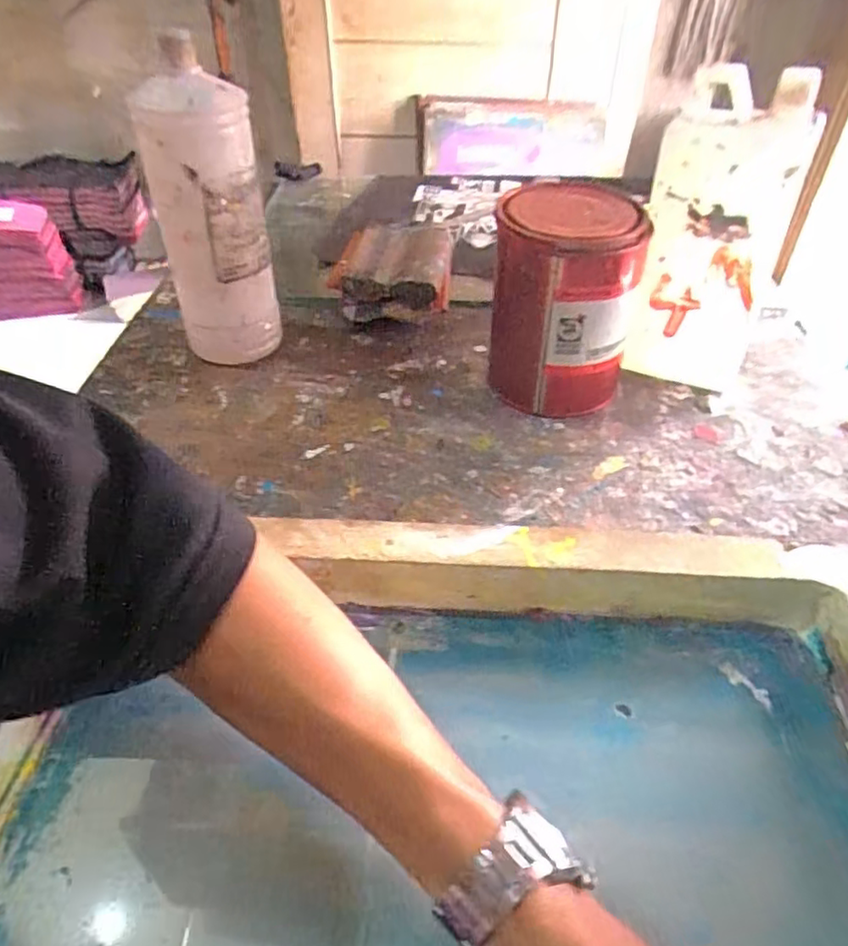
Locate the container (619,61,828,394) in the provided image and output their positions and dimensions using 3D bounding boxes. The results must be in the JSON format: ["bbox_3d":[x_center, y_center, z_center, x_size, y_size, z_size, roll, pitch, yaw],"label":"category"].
[{"bbox_3d":[0.212,-0.167,0.475,0.107,0.214,0.058,18,46,19],"label":"container"}]

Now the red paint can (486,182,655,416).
[{"bbox_3d":[0.104,-0.128,0.488,0.103,0.150,0.093,0,43,1],"label":"red paint can"}]

